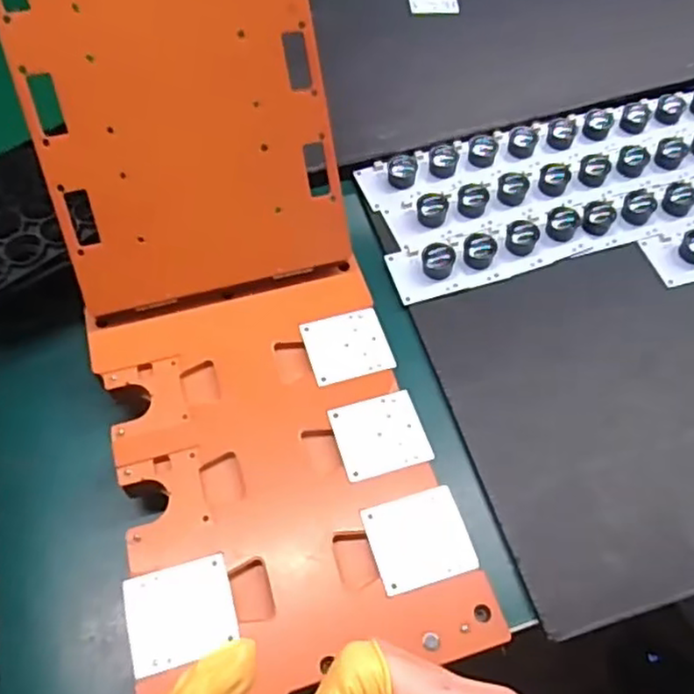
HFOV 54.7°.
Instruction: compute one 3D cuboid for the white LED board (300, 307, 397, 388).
[{"bbox_3d":[0.000,-0.001,0.396,0.046,0.004,0.045,-14,60,-9],"label":"white LED board"}]

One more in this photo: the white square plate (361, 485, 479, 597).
[{"bbox_3d":[0.037,0.095,0.335,0.048,0.004,0.044,-14,60,-9],"label":"white square plate"}]

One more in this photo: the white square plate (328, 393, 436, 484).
[{"bbox_3d":[0.018,0.047,0.365,0.047,0.004,0.044,-14,60,-9],"label":"white square plate"}]

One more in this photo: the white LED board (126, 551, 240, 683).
[{"bbox_3d":[-0.077,0.125,0.315,0.048,0.004,0.044,-14,60,-9],"label":"white LED board"}]

